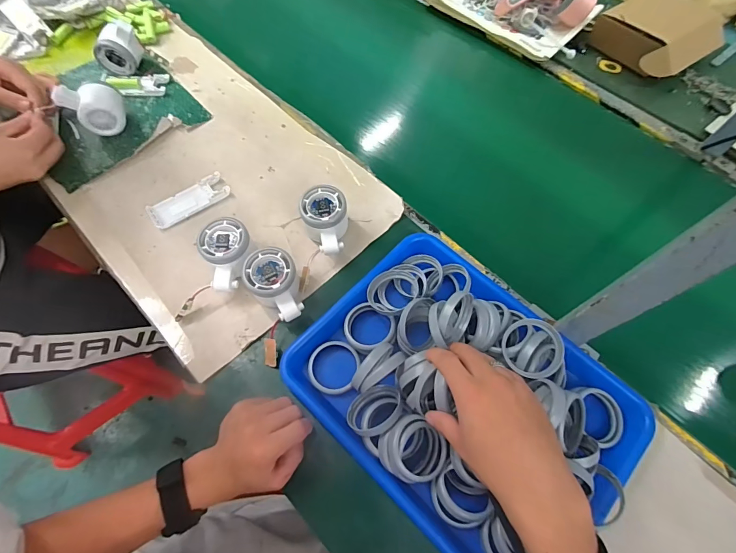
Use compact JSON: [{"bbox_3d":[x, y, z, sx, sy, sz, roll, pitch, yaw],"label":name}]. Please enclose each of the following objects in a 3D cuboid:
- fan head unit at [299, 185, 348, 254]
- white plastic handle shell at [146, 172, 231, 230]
[{"bbox_3d":[-0.052,-0.066,0.479,0.055,0.053,0.079,-15,65,-9],"label":"fan head unit"},{"bbox_3d":[-0.240,-0.101,0.510,0.103,0.016,0.039,-31,69,-17],"label":"white plastic handle shell"}]

